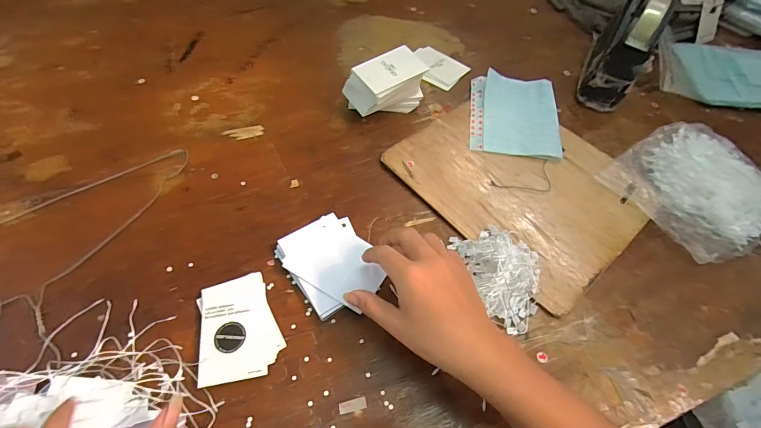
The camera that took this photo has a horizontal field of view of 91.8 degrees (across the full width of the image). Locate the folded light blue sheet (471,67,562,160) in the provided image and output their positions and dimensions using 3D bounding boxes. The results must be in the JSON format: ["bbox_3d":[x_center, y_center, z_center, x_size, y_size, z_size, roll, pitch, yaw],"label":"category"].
[{"bbox_3d":[0.197,-0.148,0.541,0.125,0.014,0.150,9,58,3],"label":"folded light blue sheet"}]

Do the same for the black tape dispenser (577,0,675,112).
[{"bbox_3d":[0.374,-0.258,0.562,0.076,0.113,0.189,29,61,15],"label":"black tape dispenser"}]

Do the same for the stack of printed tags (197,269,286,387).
[{"bbox_3d":[-0.140,0.110,0.367,0.074,0.013,0.103,-12,59,-10],"label":"stack of printed tags"}]

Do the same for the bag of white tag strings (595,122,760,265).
[{"bbox_3d":[0.397,-0.032,0.464,0.164,0.033,0.172,-27,63,-18],"label":"bag of white tag strings"}]

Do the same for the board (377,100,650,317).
[{"bbox_3d":[0.179,-0.047,0.481,0.233,0.009,0.282,-36,66,-22],"label":"board"}]

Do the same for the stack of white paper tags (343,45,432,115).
[{"bbox_3d":[0.008,-0.181,0.530,0.107,0.064,0.068,-28,63,-18],"label":"stack of white paper tags"}]

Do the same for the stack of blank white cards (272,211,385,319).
[{"bbox_3d":[-0.053,0.052,0.403,0.087,0.012,0.108,-32,64,-20],"label":"stack of blank white cards"}]

